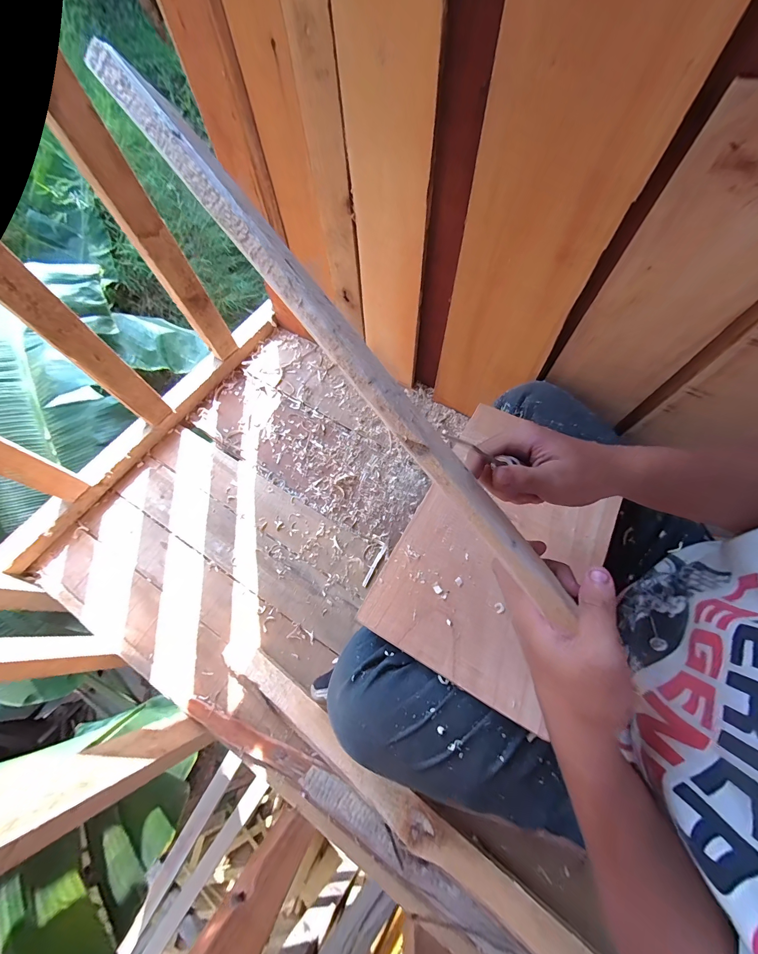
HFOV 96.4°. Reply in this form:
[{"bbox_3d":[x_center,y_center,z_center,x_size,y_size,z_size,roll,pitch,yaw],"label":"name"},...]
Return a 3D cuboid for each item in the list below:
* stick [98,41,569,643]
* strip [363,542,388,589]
[{"bbox_3d":[-0.012,-0.068,0.205,0.023,0.008,0.411,-42,95,-14],"label":"stick"},{"bbox_3d":[-0.007,0.154,0.596,0.009,0.007,0.083,26,70,14],"label":"strip"}]

